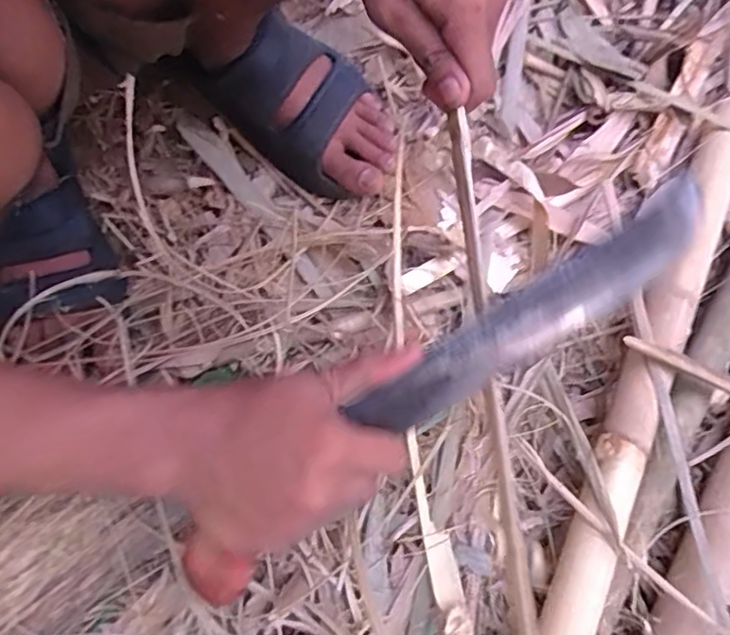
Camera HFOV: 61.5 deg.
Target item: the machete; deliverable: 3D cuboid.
[{"bbox_3d":[0.028,0.048,0.328,0.338,0.025,0.040,-39,80,11],"label":"machete"}]

